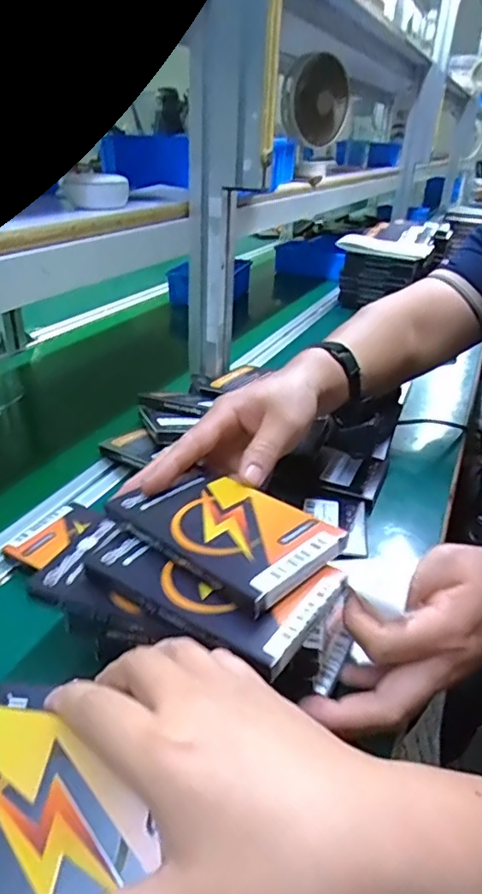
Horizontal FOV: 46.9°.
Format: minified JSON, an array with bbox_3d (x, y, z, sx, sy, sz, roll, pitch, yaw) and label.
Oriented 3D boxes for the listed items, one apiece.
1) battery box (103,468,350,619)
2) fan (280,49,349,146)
[{"bbox_3d":[-0.010,0.046,0.337,0.129,0.015,0.081,27,38,37],"label":"battery box"},{"bbox_3d":[0.134,-0.598,0.953,0.123,0.132,0.032,-11,50,-20],"label":"fan"}]

